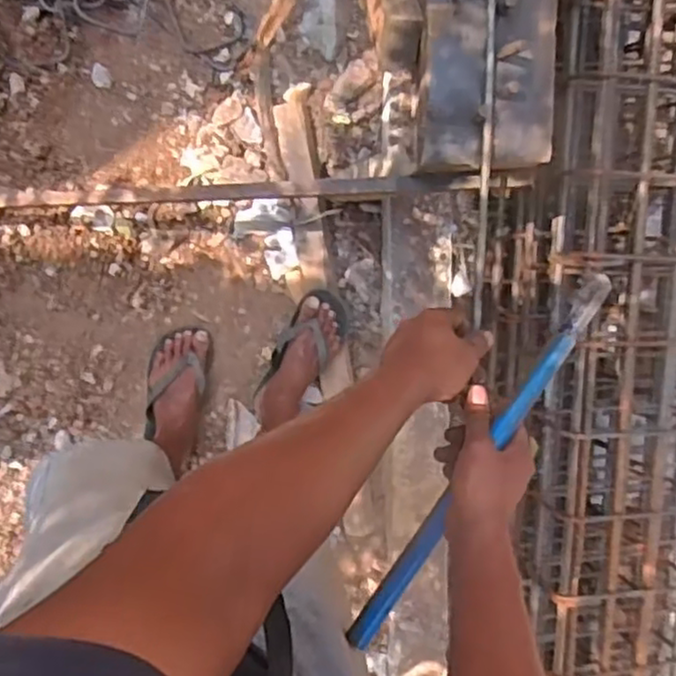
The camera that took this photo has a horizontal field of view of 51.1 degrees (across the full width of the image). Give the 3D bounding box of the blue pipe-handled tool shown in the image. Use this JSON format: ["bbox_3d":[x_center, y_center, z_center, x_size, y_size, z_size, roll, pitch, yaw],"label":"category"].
[{"bbox_3d":[0.130,0.116,0.651,0.019,0.030,0.404,34,92,-8],"label":"blue pipe-handled tool"}]

